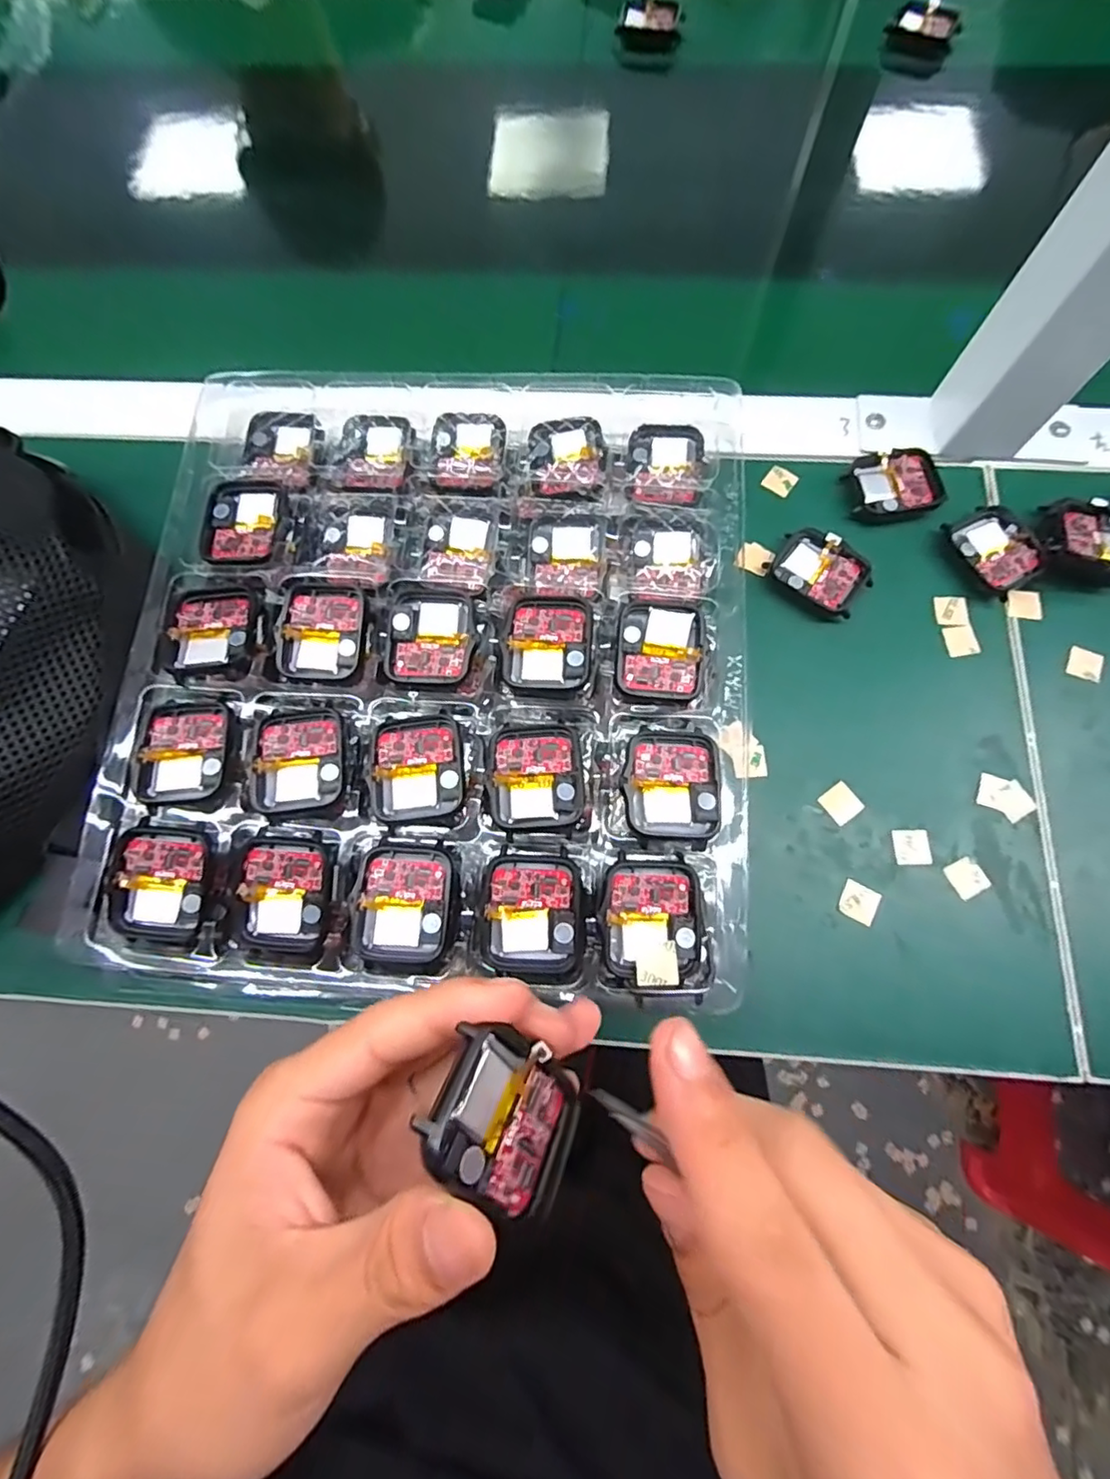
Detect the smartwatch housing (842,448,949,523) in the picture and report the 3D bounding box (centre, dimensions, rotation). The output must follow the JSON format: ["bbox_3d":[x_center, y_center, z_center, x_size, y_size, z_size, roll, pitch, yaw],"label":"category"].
[{"bbox_3d":[0.179,-0.135,0.306,0.046,0.008,0.037,-7,75,-1],"label":"smartwatch housing"}]

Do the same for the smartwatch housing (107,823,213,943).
[{"bbox_3d":[-0.156,0.058,0.232,0.037,0.013,0.043,2,74,2],"label":"smartwatch housing"}]

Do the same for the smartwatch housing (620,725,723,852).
[{"bbox_3d":[0.046,0.018,0.231,0.037,0.006,0.046,2,74,3],"label":"smartwatch housing"}]

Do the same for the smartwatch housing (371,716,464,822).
[{"bbox_3d":[-0.056,0.011,0.235,0.036,0.006,0.042,-6,74,0],"label":"smartwatch housing"}]

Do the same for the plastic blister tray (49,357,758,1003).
[{"bbox_3d":[-0.050,-0.039,0.268,0.262,0.044,0.289,3,75,2],"label":"plastic blister tray"}]

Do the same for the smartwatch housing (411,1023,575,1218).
[{"bbox_3d":[-0.011,0.098,0.149,0.049,0.005,0.035,48,42,-24],"label":"smartwatch housing"}]

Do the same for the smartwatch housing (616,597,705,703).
[{"bbox_3d":[0.045,-0.038,0.250,0.036,0.014,0.043,5,74,3],"label":"smartwatch housing"}]

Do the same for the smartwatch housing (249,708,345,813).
[{"bbox_3d":[-0.105,0.007,0.237,0.035,0.006,0.043,-7,74,0],"label":"smartwatch housing"}]

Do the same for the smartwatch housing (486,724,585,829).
[{"bbox_3d":[-0.008,0.014,0.232,0.037,0.004,0.042,-4,74,1],"label":"smartwatch housing"}]

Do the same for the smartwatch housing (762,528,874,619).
[{"bbox_3d":[0.134,-0.085,0.294,0.046,0.010,0.037,37,78,10],"label":"smartwatch housing"}]

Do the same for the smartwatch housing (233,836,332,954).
[{"bbox_3d":[-0.107,0.062,0.230,0.037,0.013,0.043,4,74,3],"label":"smartwatch housing"}]

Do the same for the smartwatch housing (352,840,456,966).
[{"bbox_3d":[-0.059,0.065,0.230,0.036,0.008,0.045,6,74,4],"label":"smartwatch housing"}]

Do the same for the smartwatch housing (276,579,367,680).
[{"bbox_3d":[-0.101,-0.049,0.253,0.037,0.004,0.043,5,74,3],"label":"smartwatch housing"}]

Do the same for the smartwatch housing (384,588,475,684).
[{"bbox_3d":[-0.054,-0.046,0.251,0.037,0.004,0.041,2,74,2],"label":"smartwatch housing"}]

